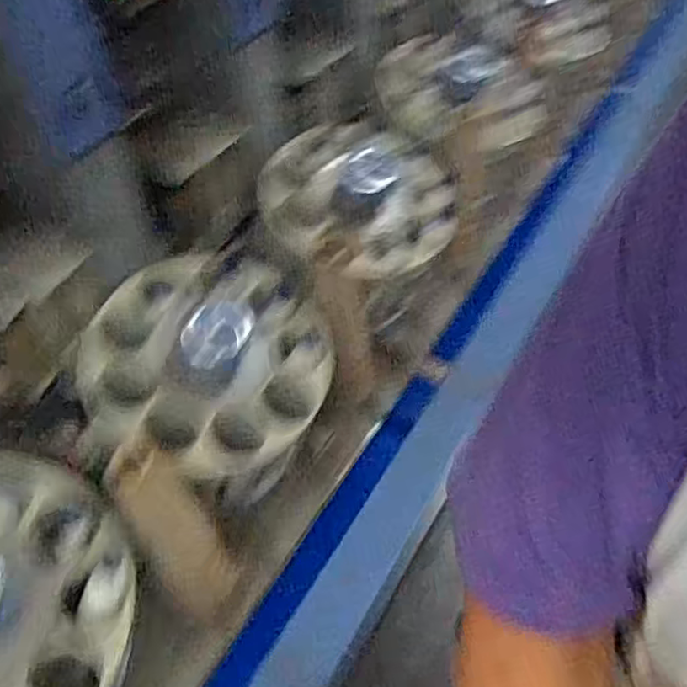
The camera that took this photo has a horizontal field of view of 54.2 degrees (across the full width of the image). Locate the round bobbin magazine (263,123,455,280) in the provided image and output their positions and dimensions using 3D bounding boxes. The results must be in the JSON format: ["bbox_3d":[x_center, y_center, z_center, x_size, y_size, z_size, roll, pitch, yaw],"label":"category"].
[{"bbox_3d":[0.025,-0.209,0.912,0.247,0.088,0.264,-4,47,4],"label":"round bobbin magazine"}]

